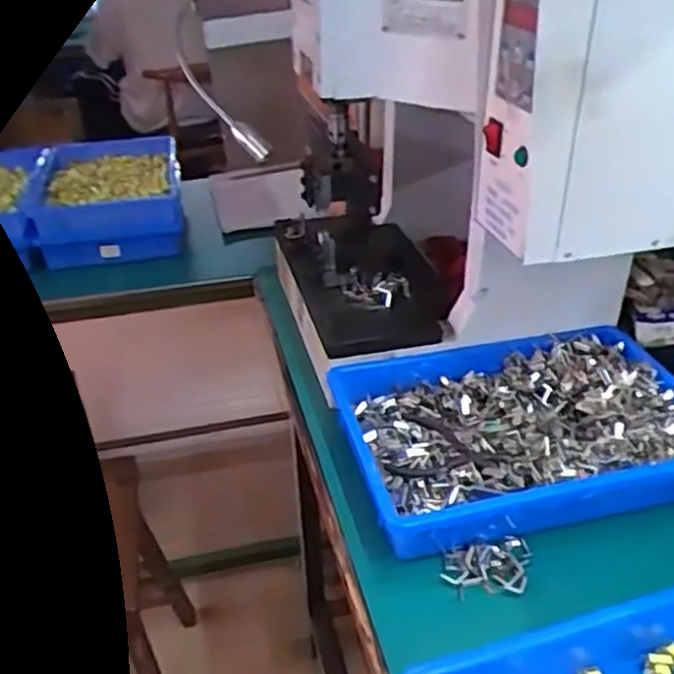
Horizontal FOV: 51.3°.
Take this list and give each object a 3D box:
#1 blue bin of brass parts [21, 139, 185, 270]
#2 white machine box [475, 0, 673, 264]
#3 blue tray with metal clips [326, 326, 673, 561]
[{"bbox_3d":[-0.403,-0.253,1.283,0.215,0.108,0.346,-8,33,-10],"label":"blue bin of brass parts"},{"bbox_3d":[0.263,-0.214,0.612,0.241,0.252,0.118,-9,33,-12],"label":"white machine box"},{"bbox_3d":[0.191,0.093,0.734,0.361,0.056,0.242,-8,33,-10],"label":"blue tray with metal clips"}]

